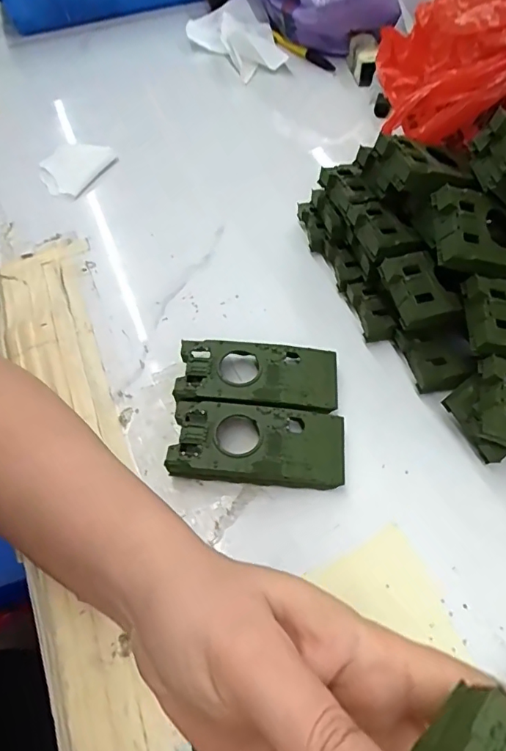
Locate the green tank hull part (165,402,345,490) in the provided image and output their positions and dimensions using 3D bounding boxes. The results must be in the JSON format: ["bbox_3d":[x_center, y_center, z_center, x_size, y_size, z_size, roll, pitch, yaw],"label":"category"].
[{"bbox_3d":[0.003,0.045,0.303,0.103,0.020,0.045,3,57,3],"label":"green tank hull part"}]

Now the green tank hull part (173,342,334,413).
[{"bbox_3d":[0.003,0.003,0.331,0.103,0.022,0.049,3,57,3],"label":"green tank hull part"}]

